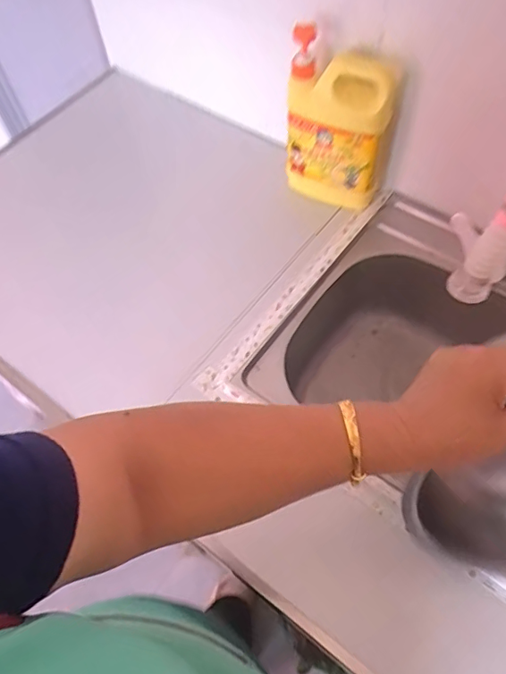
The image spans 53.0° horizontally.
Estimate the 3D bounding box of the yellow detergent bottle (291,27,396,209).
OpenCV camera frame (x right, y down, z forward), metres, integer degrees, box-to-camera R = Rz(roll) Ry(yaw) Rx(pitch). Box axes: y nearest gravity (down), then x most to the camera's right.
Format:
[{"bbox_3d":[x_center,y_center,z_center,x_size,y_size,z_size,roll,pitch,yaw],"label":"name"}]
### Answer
[{"bbox_3d":[0.125,-0.305,0.749,0.142,0.238,0.075,25,64,17],"label":"yellow detergent bottle"}]

